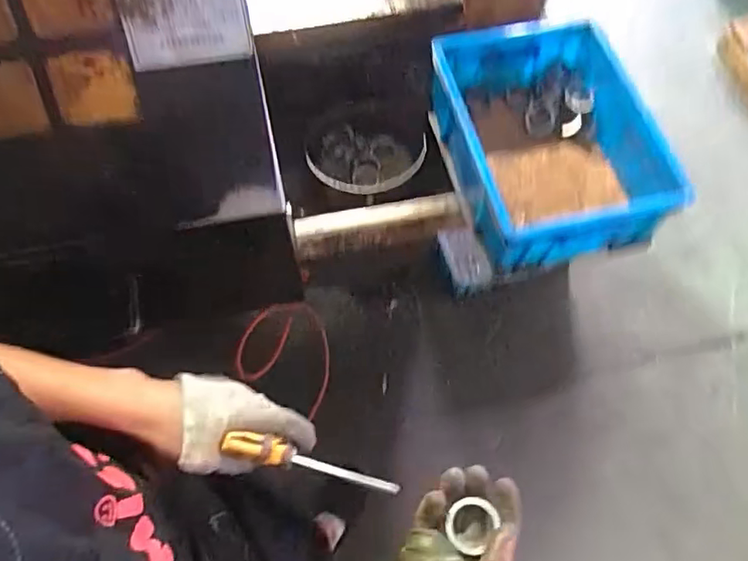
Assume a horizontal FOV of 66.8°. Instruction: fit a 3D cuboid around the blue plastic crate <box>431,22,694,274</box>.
[{"bbox_3d":[0.243,-0.194,0.833,0.257,0.167,0.344,-14,72,-7],"label":"blue plastic crate"}]

